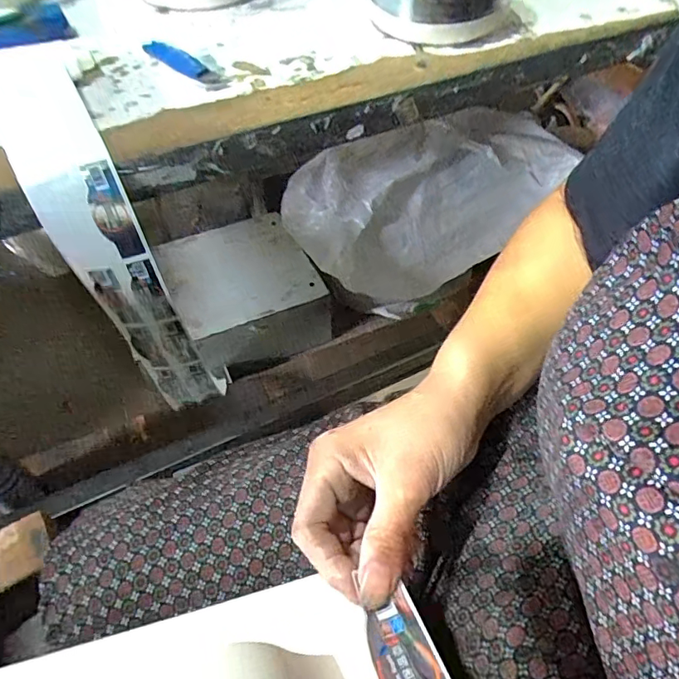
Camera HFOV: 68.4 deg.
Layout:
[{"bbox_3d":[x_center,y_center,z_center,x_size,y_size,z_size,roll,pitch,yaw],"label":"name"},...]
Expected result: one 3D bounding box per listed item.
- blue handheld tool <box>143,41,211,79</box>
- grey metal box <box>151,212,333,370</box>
[{"bbox_3d":[-0.172,-0.290,0.512,0.108,0.022,0.014,31,58,22],"label":"blue handheld tool"},{"bbox_3d":[-0.206,-0.103,1.083,0.277,0.148,0.290,-20,55,-16],"label":"grey metal box"}]

